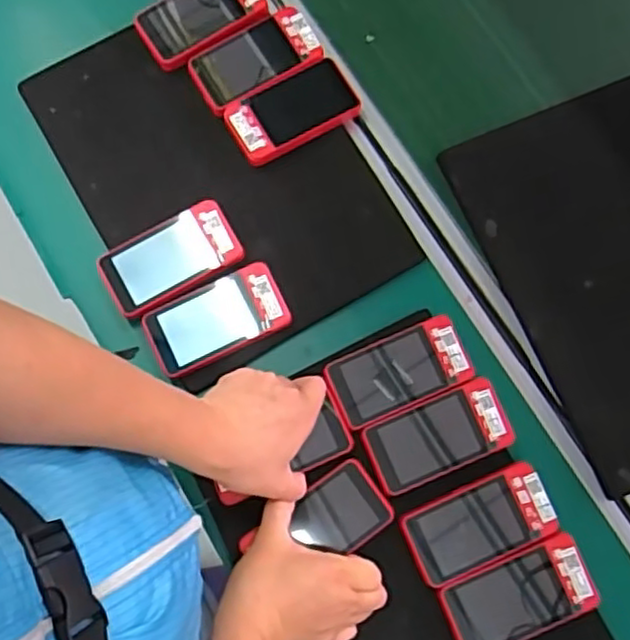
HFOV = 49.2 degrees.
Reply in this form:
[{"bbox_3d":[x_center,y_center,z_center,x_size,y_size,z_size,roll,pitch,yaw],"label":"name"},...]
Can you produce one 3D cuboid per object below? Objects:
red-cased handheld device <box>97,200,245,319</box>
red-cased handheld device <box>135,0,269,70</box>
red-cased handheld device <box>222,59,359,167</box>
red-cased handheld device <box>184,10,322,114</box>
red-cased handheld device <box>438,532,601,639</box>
[{"bbox_3d":[-0.129,-0.054,0.620,0.121,0.023,0.064,-28,79,-8],"label":"red-cased handheld device"},{"bbox_3d":[-0.108,-0.296,0.671,0.122,0.027,0.069,-28,81,-7],"label":"red-cased handheld device"},{"bbox_3d":[-0.021,-0.195,0.649,0.120,0.023,0.062,-29,79,-8],"label":"red-cased handheld device"},{"bbox_3d":[-0.058,-0.250,0.661,0.120,0.027,0.067,-32,79,-9],"label":"red-cased handheld device"},{"bbox_3d":[0.165,0.224,0.556,0.120,0.008,0.063,-22,78,-7],"label":"red-cased handheld device"}]

